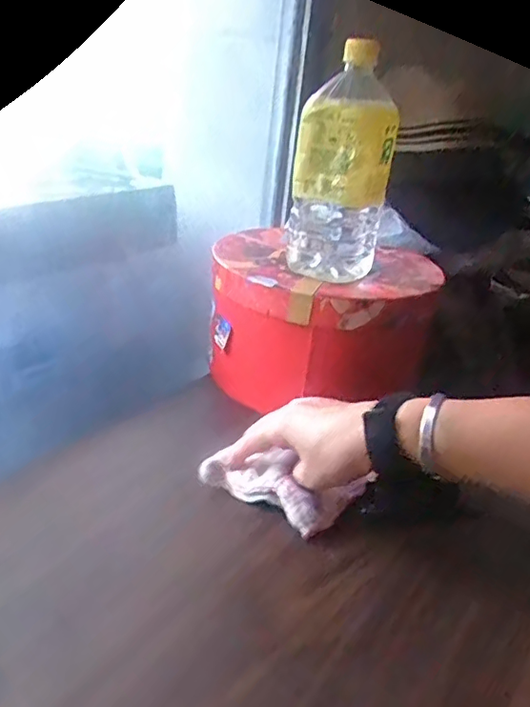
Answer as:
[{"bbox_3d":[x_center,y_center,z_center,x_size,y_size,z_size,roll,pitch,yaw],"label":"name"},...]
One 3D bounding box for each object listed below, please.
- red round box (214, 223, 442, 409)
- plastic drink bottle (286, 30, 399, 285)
[{"bbox_3d":[0.070,-0.047,0.686,0.249,0.140,0.251,5,26,-2],"label":"red round box"},{"bbox_3d":[0.084,-0.189,0.586,0.082,0.233,0.081,24,31,32],"label":"plastic drink bottle"}]

